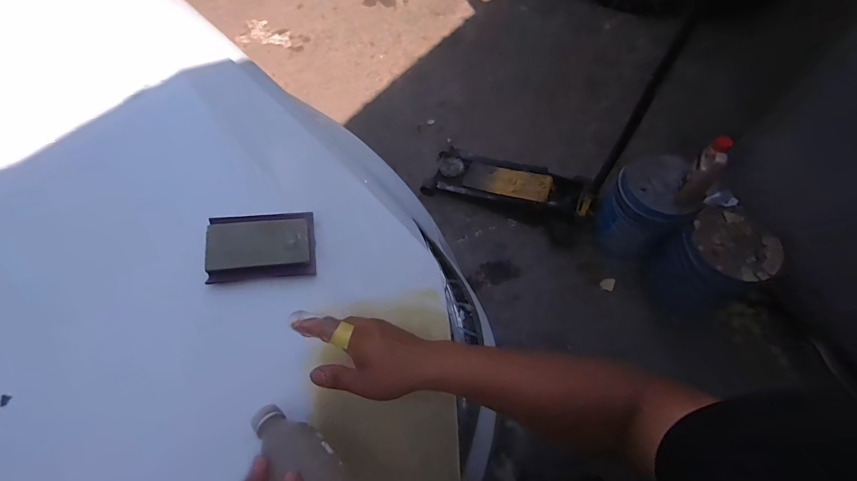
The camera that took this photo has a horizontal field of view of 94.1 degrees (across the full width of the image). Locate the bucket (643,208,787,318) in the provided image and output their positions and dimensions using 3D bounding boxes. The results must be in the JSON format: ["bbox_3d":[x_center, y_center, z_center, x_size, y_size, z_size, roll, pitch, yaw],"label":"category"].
[{"bbox_3d":[0.947,0.087,1.383,0.246,0.354,0.259,-24,66,-12],"label":"bucket"}]

